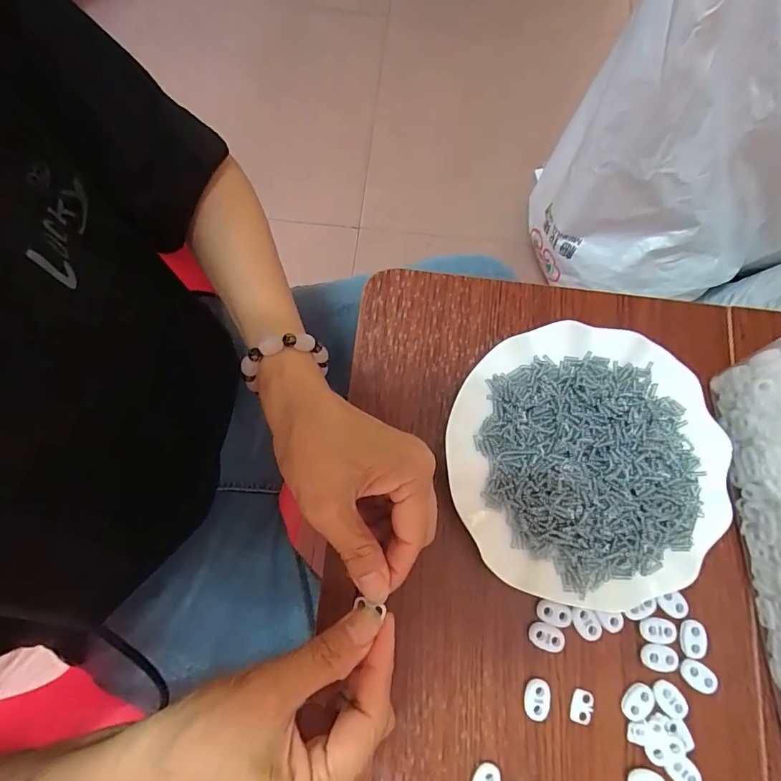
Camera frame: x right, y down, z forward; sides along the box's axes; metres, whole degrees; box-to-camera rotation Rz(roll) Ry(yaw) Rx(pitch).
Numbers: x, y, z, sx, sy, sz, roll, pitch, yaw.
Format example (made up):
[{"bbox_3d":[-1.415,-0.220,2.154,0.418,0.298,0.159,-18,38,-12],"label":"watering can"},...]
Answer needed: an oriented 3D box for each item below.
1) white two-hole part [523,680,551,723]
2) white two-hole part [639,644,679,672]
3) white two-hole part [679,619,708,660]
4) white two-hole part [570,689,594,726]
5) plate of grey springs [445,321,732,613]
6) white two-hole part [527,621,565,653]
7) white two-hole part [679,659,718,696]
[{"bbox_3d":[0.092,0.196,0.281,0.015,0.005,0.022,12,76,4],"label":"white two-hole part"},{"bbox_3d":[0.174,0.172,0.285,0.022,0.004,0.016,4,76,2],"label":"white two-hole part"},{"bbox_3d":[0.197,0.161,0.287,0.016,0.004,0.022,7,76,3],"label":"white two-hole part"},{"bbox_3d":[0.121,0.200,0.281,0.014,0.004,0.019,14,76,5],"label":"white two-hole part"},{"bbox_3d":[0.132,0.047,0.307,0.181,0.026,0.178,0,76,1],"label":"plate of grey springs"},{"bbox_3d":[0.102,0.160,0.289,0.023,0.004,0.015,18,77,6],"label":"white two-hole part"},{"bbox_3d":[0.197,0.182,0.282,0.024,0.004,0.015,33,79,9],"label":"white two-hole part"}]

